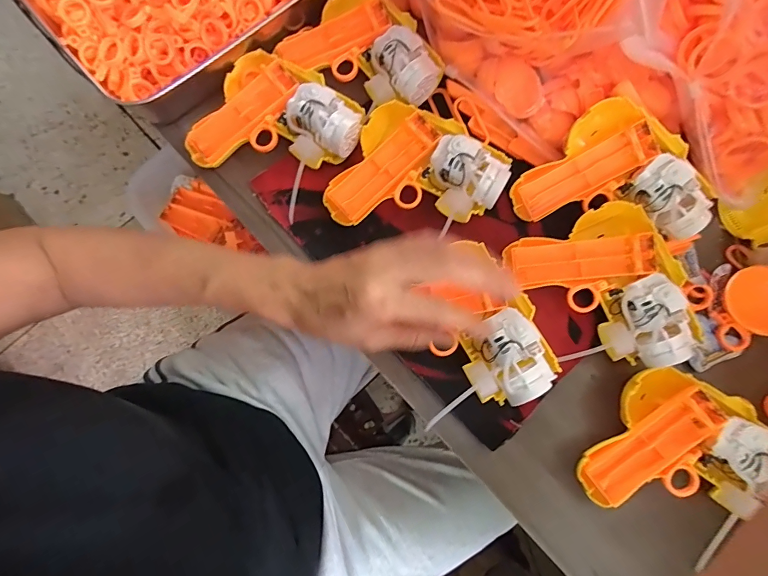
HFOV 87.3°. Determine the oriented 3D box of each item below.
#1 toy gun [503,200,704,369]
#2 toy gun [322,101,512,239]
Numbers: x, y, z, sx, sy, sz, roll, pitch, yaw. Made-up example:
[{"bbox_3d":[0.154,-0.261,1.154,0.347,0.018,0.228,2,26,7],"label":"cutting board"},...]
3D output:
[{"bbox_3d":[0.183,0.005,0.335,0.110,0.034,0.134,-24,79,-4],"label":"toy gun"},{"bbox_3d":[0.030,-0.094,0.354,0.132,0.031,0.117,28,80,6],"label":"toy gun"}]

